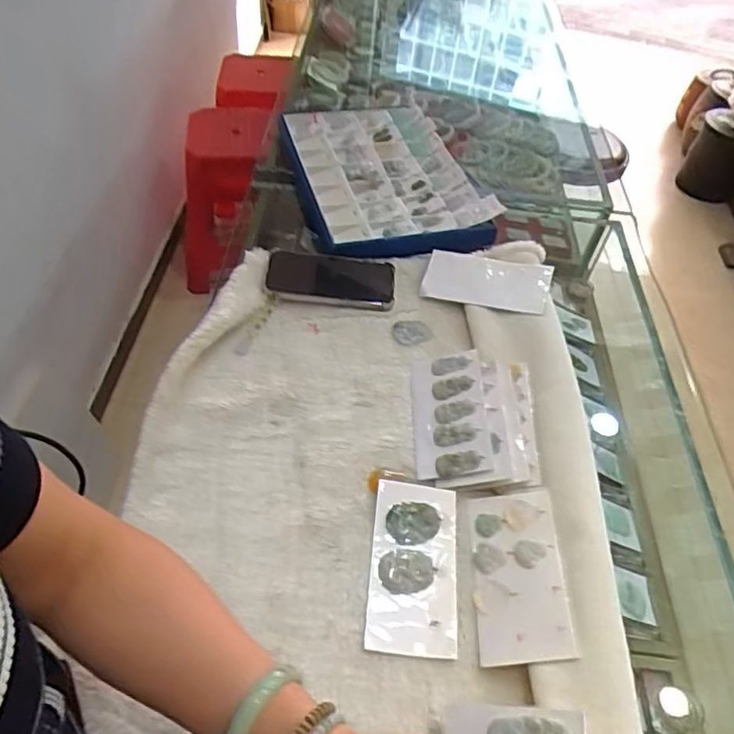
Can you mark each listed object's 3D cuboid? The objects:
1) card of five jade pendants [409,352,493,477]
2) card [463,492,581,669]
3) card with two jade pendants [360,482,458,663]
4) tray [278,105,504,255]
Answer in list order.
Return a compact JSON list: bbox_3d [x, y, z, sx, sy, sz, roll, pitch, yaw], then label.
[{"bbox_3d":[0.087,0.047,0.656,0.074,0.007,0.152,-9,52,11],"label":"card of five jade pendants"},{"bbox_3d":[0.133,0.183,0.547,0.078,0.005,0.153,-13,46,16],"label":"card"},{"bbox_3d":[0.043,0.178,0.558,0.078,0.010,0.156,7,50,0],"label":"card with two jade pendants"},{"bbox_3d":[0.021,-0.293,0.928,0.250,0.043,0.371,-11,52,-14],"label":"tray"}]

